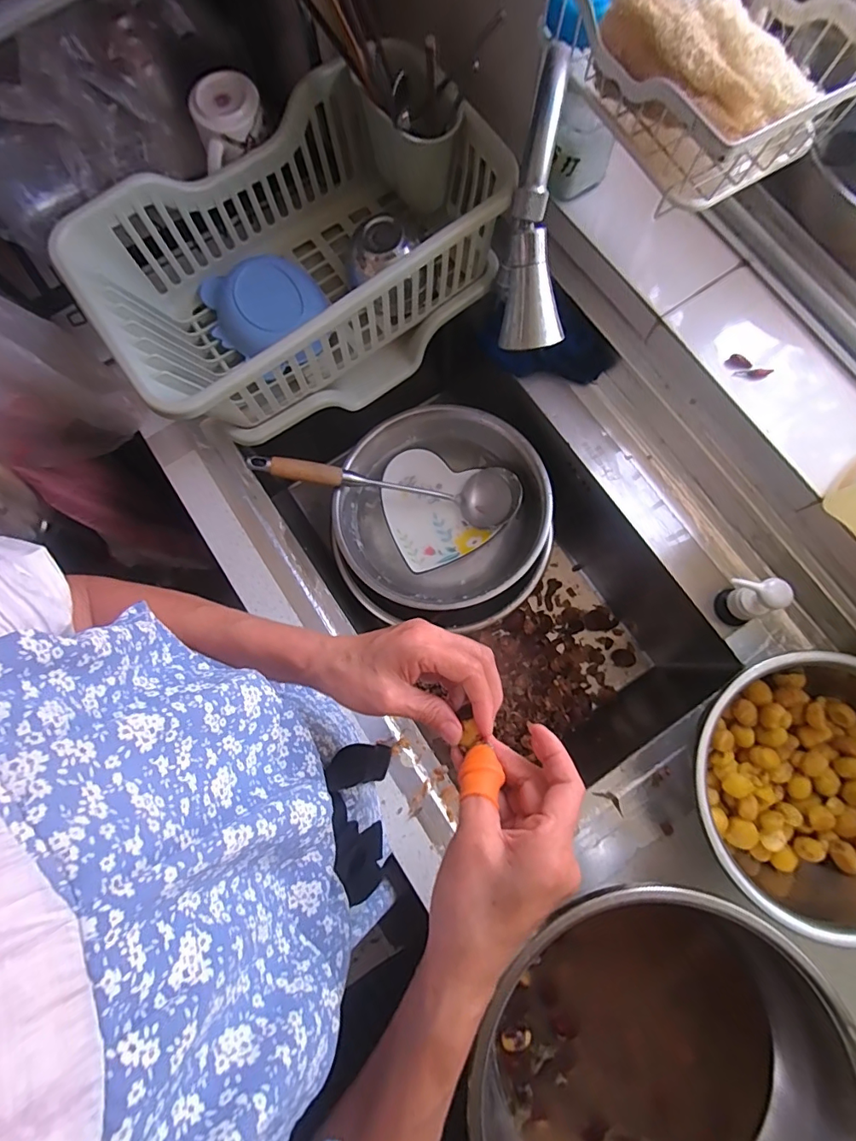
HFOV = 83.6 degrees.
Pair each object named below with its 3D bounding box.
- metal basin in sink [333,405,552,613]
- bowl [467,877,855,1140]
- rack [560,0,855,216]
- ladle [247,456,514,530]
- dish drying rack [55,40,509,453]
[{"bbox_3d":[0.020,-0.091,0.677,0.270,0.096,0.263,0,79,1],"label":"metal basin in sink"},{"bbox_3d":[0.187,0.419,0.408,0.287,0.114,0.286,0,79,1],"label":"bowl"},{"bbox_3d":[0.209,-0.421,0.374,0.165,0.070,0.249,-28,80,-4],"label":"rack"},{"bbox_3d":[-0.054,-0.114,0.655,0.357,0.081,0.084,5,79,-19],"label":"ladle"},{"bbox_3d":[-0.145,-0.351,0.565,0.440,0.175,0.265,-37,81,-6],"label":"dish drying rack"}]

